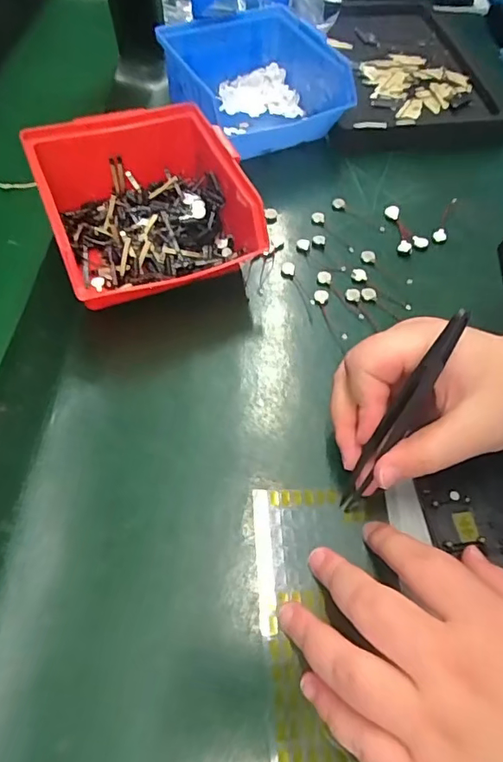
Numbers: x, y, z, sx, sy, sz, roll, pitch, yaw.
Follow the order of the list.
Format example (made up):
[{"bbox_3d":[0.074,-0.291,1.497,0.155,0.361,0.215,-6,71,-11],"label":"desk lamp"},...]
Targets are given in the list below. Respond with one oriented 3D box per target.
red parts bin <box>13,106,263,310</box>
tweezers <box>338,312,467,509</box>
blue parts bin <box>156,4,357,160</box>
[{"bbox_3d":[-0.072,-0.112,0.339,0.130,0.075,0.136,-18,57,-9],"label":"red parts bin"},{"bbox_3d":[0.069,0.018,0.242,0.009,0.118,0.006,35,30,21],"label":"tweezers"},{"bbox_3d":[0.004,-0.248,0.432,0.121,0.065,0.133,-23,58,-12],"label":"blue parts bin"}]

